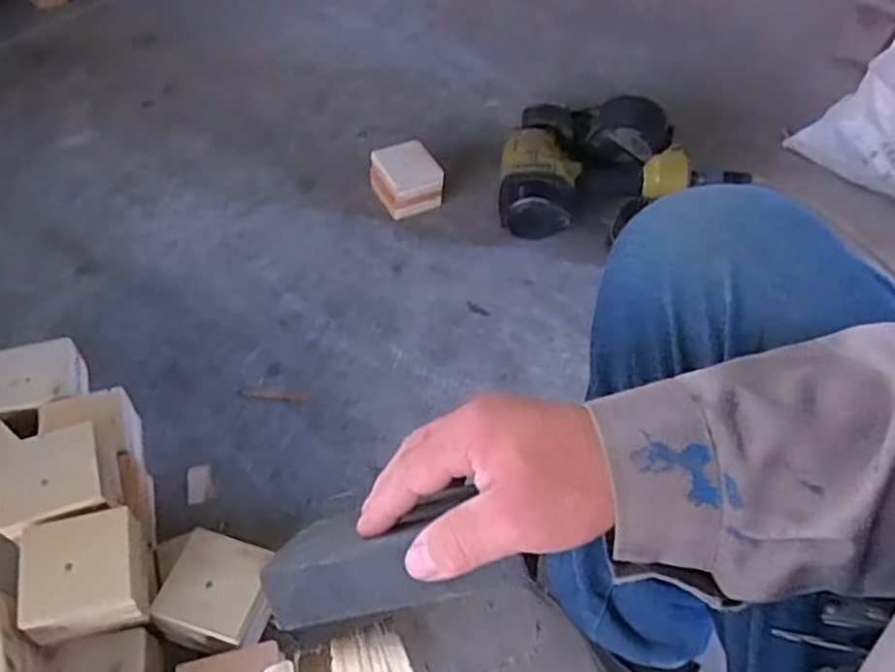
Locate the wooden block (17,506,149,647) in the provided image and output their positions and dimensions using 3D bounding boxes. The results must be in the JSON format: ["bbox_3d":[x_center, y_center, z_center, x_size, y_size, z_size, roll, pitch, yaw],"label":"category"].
[{"bbox_3d":[-0.331,0.223,0.639,0.102,0.063,0.094,-9,54,-11],"label":"wooden block"}]

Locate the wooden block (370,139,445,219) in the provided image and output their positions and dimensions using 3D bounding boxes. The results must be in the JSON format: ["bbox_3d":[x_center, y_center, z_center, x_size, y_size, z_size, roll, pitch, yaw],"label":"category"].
[{"bbox_3d":[-0.070,-0.253,1.097,0.093,0.065,0.109,-22,59,-18],"label":"wooden block"}]

